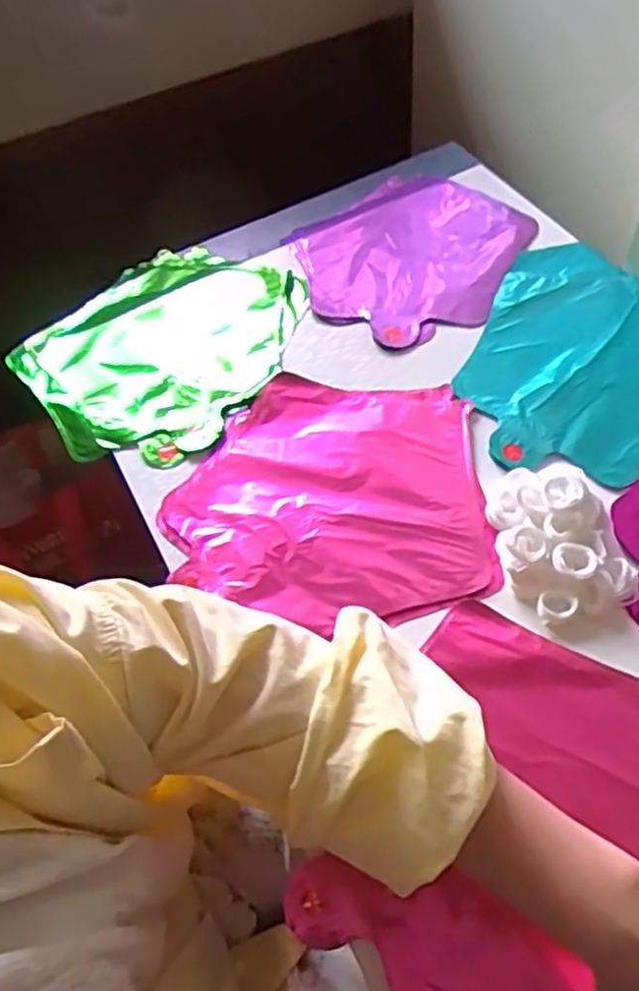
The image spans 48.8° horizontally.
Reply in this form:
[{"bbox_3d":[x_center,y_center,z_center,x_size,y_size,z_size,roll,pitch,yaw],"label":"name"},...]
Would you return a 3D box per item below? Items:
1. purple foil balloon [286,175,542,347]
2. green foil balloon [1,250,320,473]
[{"bbox_3d":[0.081,-0.236,0.683,0.214,0.016,0.222,-2,57,3],"label":"purple foil balloon"},{"bbox_3d":[-0.140,-0.141,0.648,0.232,0.034,0.255,-2,57,3],"label":"green foil balloon"}]

